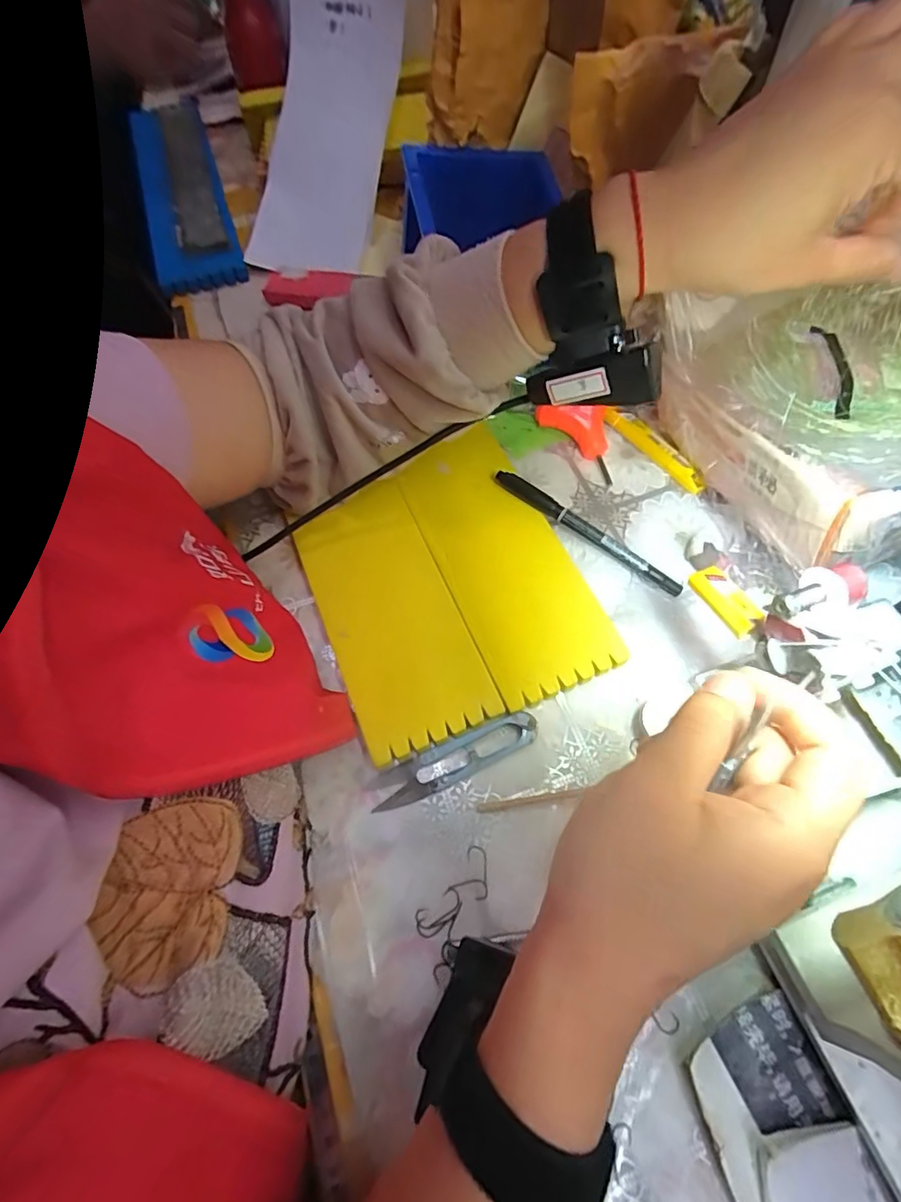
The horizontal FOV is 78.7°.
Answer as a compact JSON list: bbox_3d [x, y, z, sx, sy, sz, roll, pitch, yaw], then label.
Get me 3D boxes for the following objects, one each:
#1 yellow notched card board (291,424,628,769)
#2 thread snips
[{"bbox_3d":[-0.006,-0.015,0.354,0.161,0.009,0.189,-23,63,-9],"label":"yellow notched card board"},{"bbox_3d":[0.002,0.090,0.311,0.098,0.009,0.023,-22,64,-8],"label":"thread snips"}]

